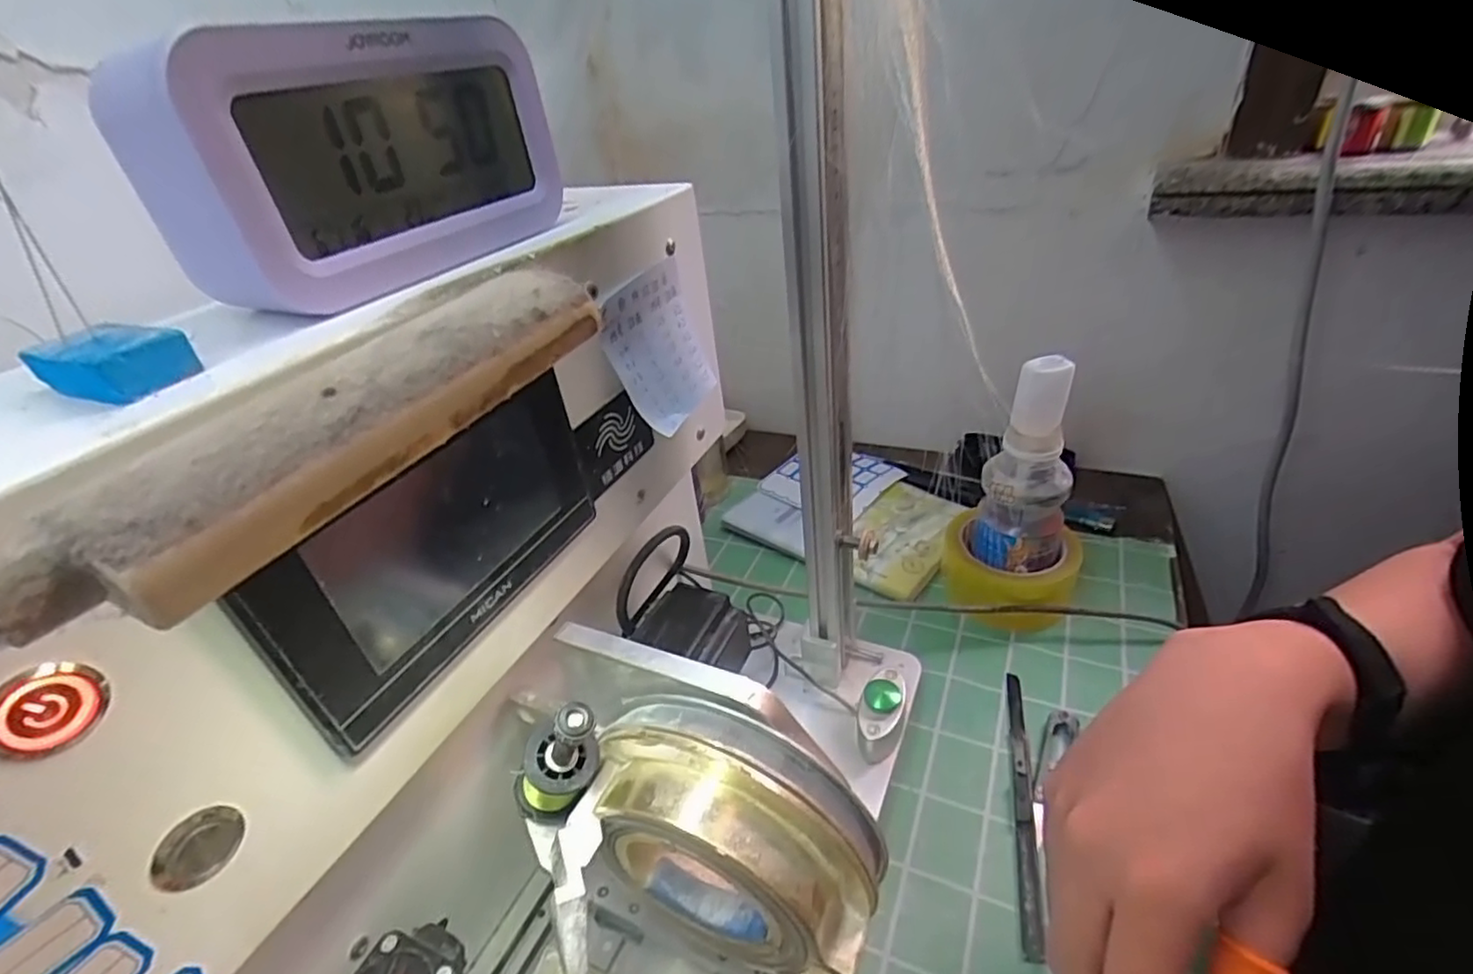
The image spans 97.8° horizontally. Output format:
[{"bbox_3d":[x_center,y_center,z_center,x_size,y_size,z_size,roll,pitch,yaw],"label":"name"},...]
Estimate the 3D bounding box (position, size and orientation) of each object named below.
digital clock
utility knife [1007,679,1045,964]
[{"bbox_3d":[-0.129,-0.119,0.230,0.049,0.076,0.144,7,36,20],"label":"digital clock"},{"bbox_3d":[0.179,0.190,0.402,0.011,0.006,0.184,5,37,17],"label":"utility knife"}]

